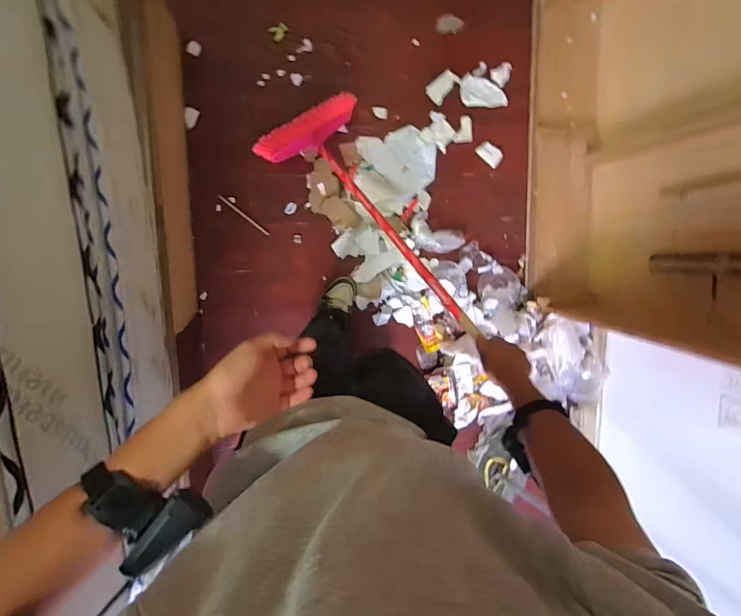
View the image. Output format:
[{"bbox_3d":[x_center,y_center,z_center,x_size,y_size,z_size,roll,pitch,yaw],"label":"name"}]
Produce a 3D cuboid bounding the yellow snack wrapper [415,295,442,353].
[{"bbox_3d":[0.190,0.062,1.367,0.070,0.021,0.196,-23,100,-2],"label":"yellow snack wrapper"}]

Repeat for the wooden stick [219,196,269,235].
[{"bbox_3d":[-0.402,-0.295,1.281,0.187,0.009,0.012,38,93,-20],"label":"wooden stick"}]

